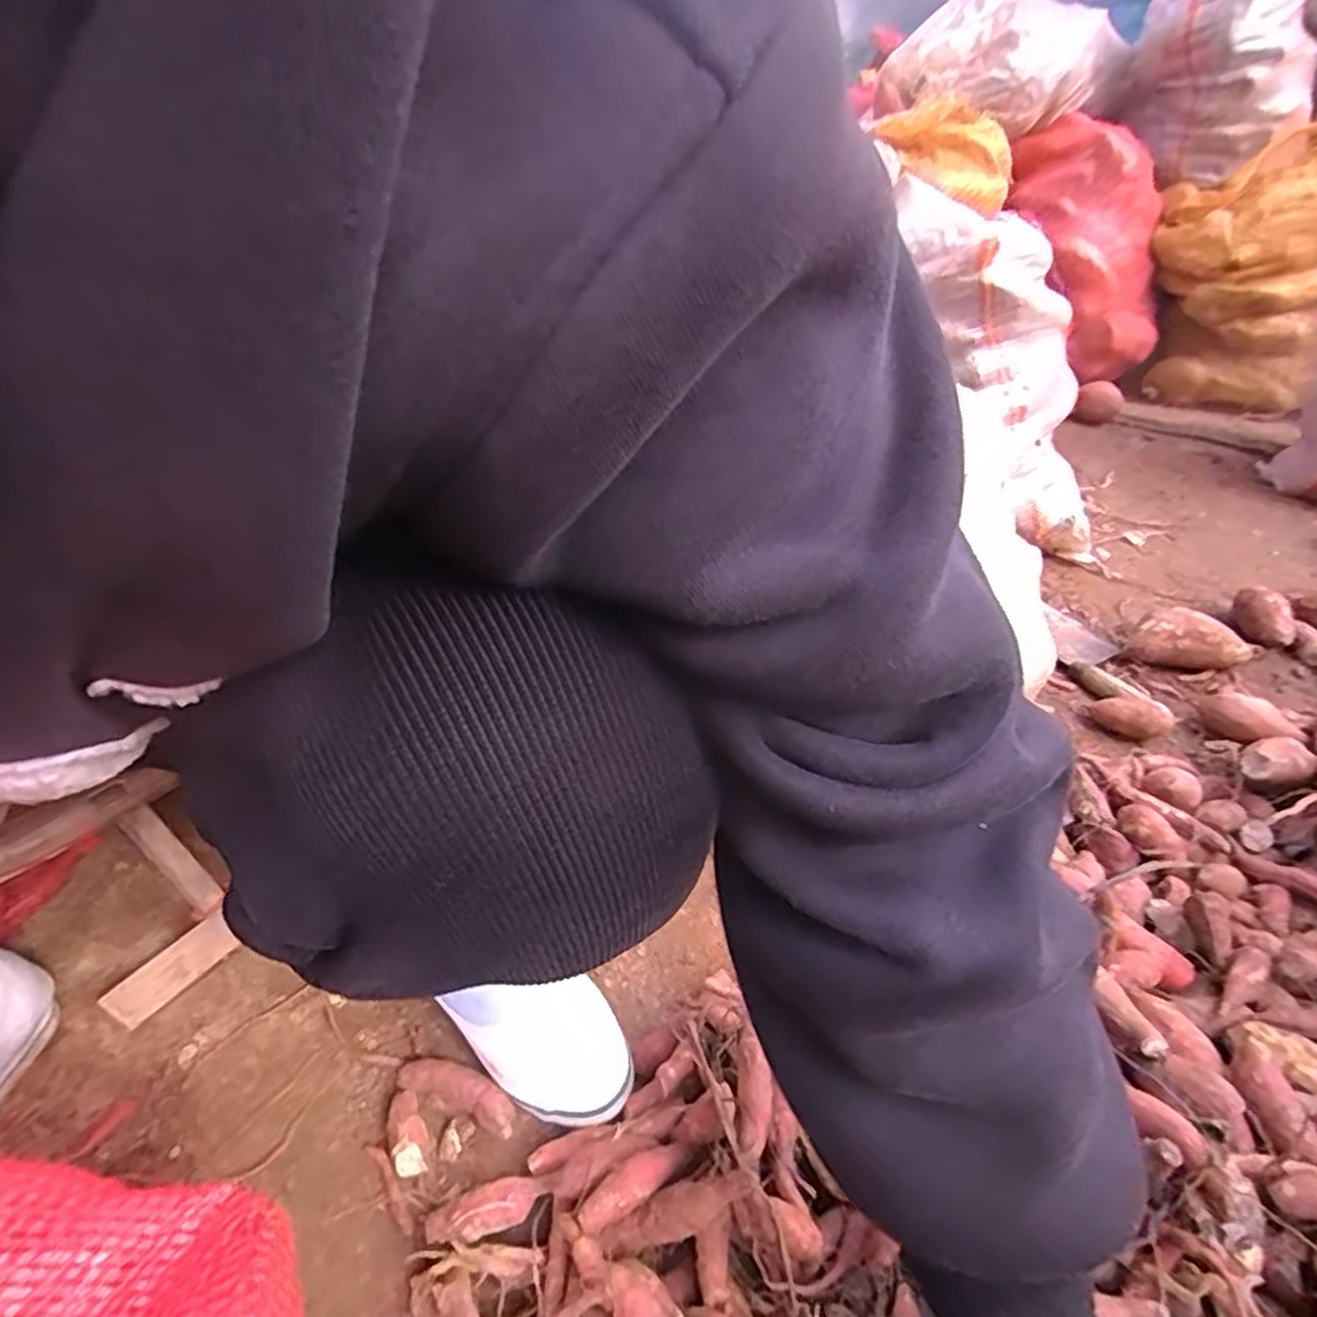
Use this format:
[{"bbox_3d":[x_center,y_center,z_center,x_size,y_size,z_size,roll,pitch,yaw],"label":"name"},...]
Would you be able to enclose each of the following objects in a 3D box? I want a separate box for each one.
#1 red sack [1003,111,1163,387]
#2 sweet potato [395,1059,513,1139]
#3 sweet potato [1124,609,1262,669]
[{"bbox_3d":[0.890,-0.832,1.486,0.220,0.502,0.194,-23,8,-28],"label":"red sack"},{"bbox_3d":[-0.130,0.284,0.477,0.084,0.021,0.022,15,42,13],"label":"sweet potato"},{"bbox_3d":[0.630,-0.019,0.864,0.136,0.067,0.049,8,40,9],"label":"sweet potato"}]

